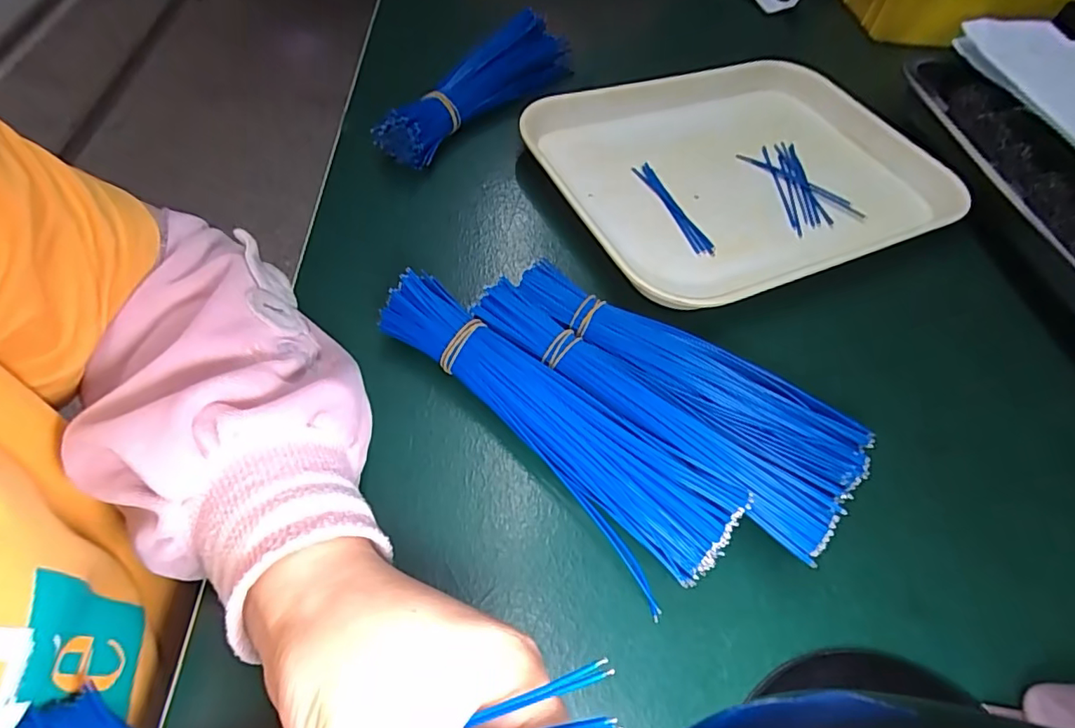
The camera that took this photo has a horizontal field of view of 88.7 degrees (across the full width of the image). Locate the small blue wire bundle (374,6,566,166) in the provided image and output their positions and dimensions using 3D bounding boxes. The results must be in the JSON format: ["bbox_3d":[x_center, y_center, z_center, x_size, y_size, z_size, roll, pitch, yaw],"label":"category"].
[{"bbox_3d":[-0.043,-0.215,0.425,0.193,0.048,0.044,-39,65,-25],"label":"small blue wire bundle"}]

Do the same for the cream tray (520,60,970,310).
[{"bbox_3d":[0.144,-0.148,0.404,0.267,0.025,0.219,-20,58,-16],"label":"cream tray"}]

